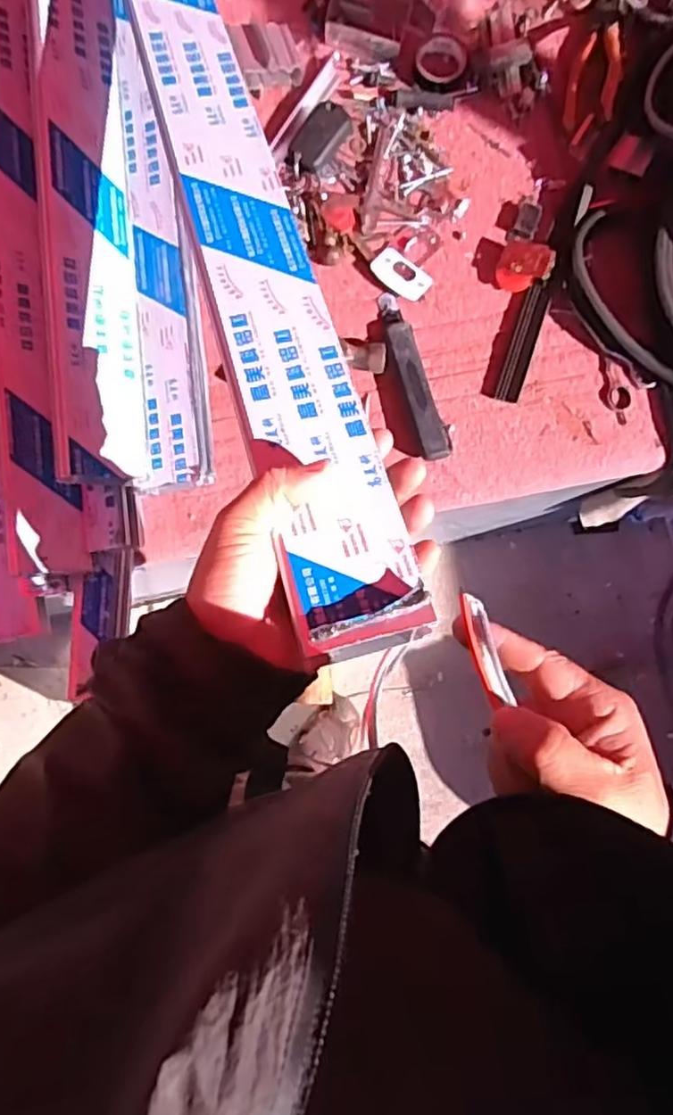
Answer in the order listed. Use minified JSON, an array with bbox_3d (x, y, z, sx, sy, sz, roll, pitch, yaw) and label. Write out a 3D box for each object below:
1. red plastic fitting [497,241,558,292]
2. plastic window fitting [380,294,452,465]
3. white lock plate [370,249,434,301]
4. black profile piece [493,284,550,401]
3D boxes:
[{"bbox_3d":[0.181,-0.278,0.637,0.048,0.034,0.042,20,83,-4],"label":"red plastic fitting"},{"bbox_3d":[0.076,-0.176,0.628,0.032,0.020,0.168,-15,86,-7],"label":"plastic window fitting"},{"bbox_3d":[0.064,-0.276,0.644,0.057,0.006,0.038,42,82,-1],"label":"white lock plate"},{"bbox_3d":[0.184,-0.208,0.643,0.026,0.013,0.117,18,83,-4],"label":"black profile piece"}]

